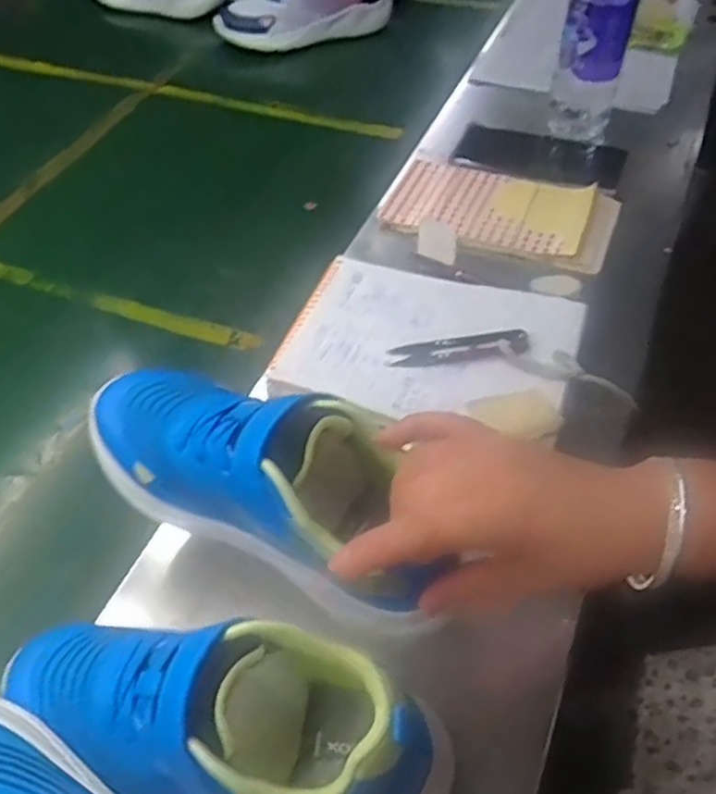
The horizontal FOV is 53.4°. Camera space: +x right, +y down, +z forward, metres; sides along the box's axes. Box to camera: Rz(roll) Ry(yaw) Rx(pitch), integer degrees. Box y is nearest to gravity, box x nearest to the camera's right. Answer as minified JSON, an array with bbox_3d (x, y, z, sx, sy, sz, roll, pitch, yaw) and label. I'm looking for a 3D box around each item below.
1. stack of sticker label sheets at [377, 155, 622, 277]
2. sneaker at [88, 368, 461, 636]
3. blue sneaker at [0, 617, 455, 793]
[{"bbox_3d":[0.126,-0.175,0.646,0.201,0.020,0.111,19,53,20],"label":"stack of sticker label sheets"},{"bbox_3d":[-0.050,0.038,0.372,0.216,0.087,0.075,24,55,19],"label":"sneaker"},{"bbox_3d":[-0.067,0.157,0.342,0.226,0.107,0.076,7,50,11],"label":"blue sneaker"}]

